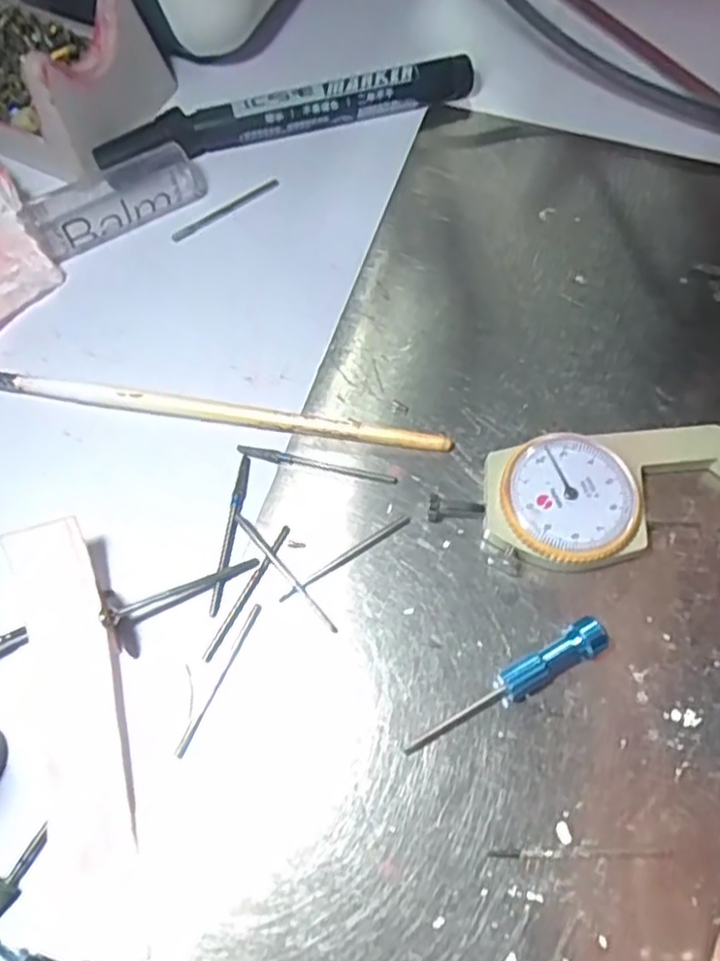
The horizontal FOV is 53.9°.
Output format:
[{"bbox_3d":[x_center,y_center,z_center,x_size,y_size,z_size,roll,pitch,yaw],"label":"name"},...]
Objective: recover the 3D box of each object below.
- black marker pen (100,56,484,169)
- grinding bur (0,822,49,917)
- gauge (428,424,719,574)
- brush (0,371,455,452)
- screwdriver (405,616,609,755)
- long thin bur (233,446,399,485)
[{"bbox_3d":[-0.026,-0.138,0.267,0.142,0.016,0.012,-15,67,-6],"label":"black marker pen"},{"bbox_3d":[-0.084,0.096,0.171,0.006,0.005,0.025,23,68,10],"label":"grinding bur"},{"bbox_3d":[0.069,0.005,0.203,0.091,0.013,0.038,-11,67,-5],"label":"gauge"},{"bbox_3d":[-0.064,-0.027,0.223,0.185,0.005,0.012,8,67,4],"label":"brush"},{"bbox_3d":[0.038,0.054,0.183,0.058,0.011,0.009,-28,69,-11],"label":"screwdriver"},{"bbox_3d":[-0.013,-0.005,0.214,0.049,0.004,0.004,12,67,6],"label":"long thin bur"}]

